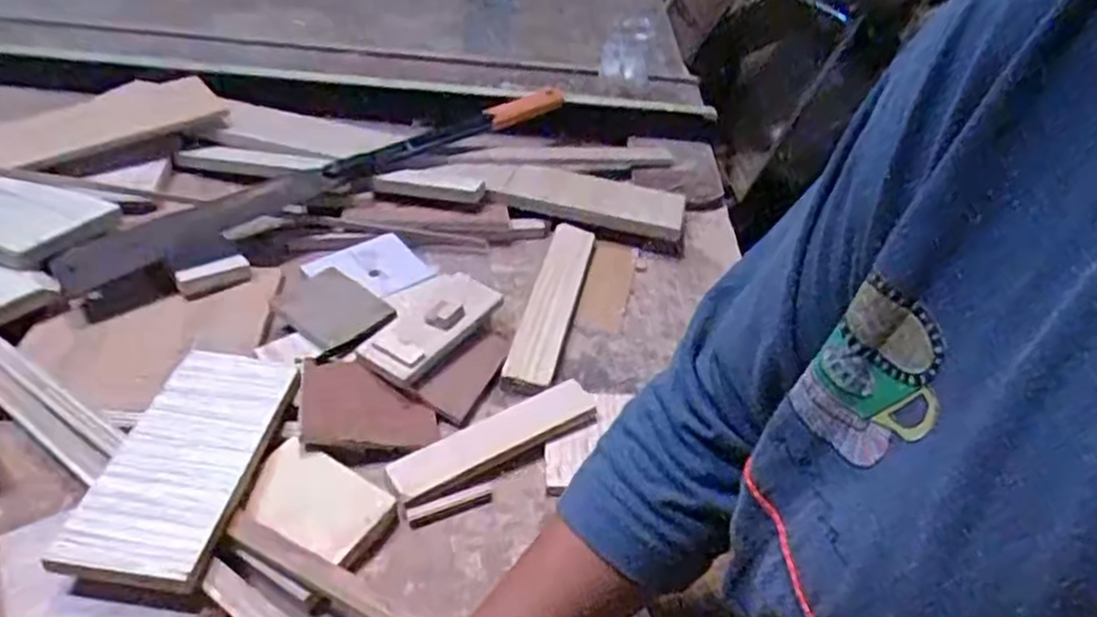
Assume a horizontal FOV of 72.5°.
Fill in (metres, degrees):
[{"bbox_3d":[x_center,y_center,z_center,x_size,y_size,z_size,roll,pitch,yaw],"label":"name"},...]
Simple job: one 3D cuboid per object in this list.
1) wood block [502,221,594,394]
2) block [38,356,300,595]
[{"bbox_3d":[0.003,-0.013,0.718,0.044,0.011,0.234,12,41,7],"label":"wood block"},{"bbox_3d":[-0.252,0.106,0.526,0.091,0.026,0.191,7,40,2],"label":"block"}]

